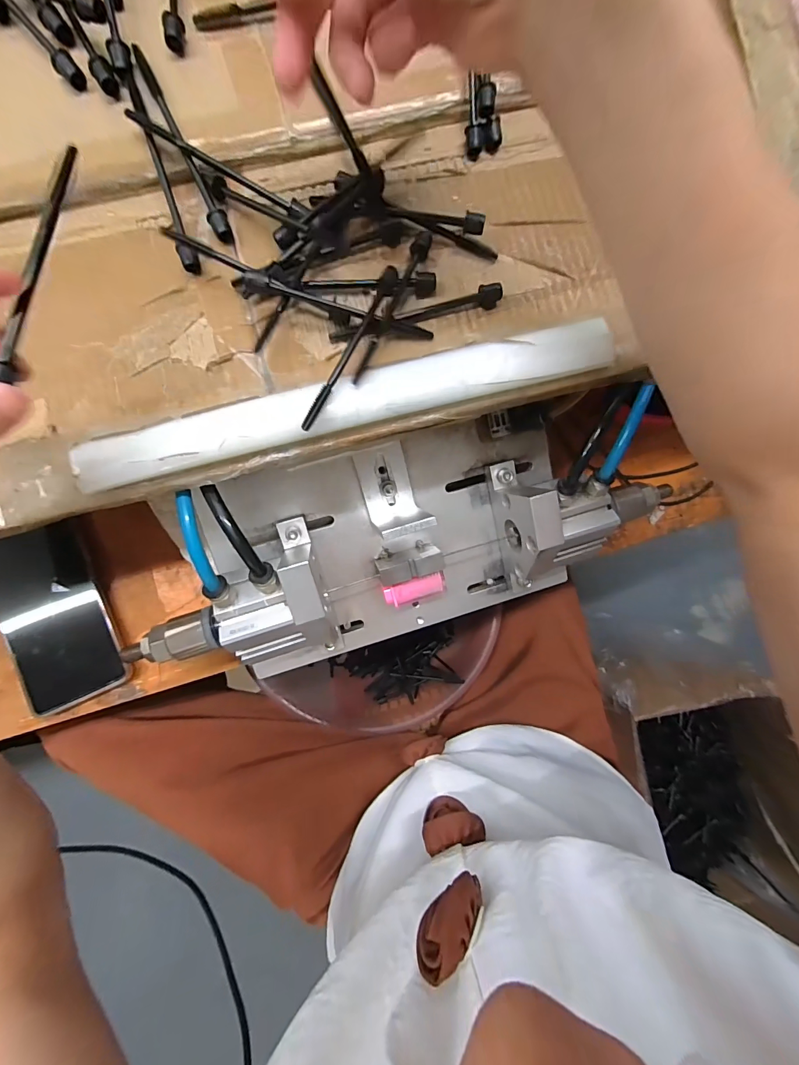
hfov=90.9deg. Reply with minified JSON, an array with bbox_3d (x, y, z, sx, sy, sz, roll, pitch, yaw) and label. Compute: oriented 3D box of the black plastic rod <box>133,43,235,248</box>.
[{"bbox_3d":[-0.118,-0.209,0.215,0.010,0.007,0.100,-26,96,-7],"label":"black plastic rod"}]

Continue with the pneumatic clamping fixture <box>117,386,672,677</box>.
[{"bbox_3d":[0.005,0.002,0.290,0.363,0.105,0.145,-17,83,-6],"label":"pneumatic clamping fixture"}]

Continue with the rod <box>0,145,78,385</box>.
[{"bbox_3d":[-0.131,-0.098,0.142,0.005,0.006,0.095,8,81,-2],"label":"rod"}]

